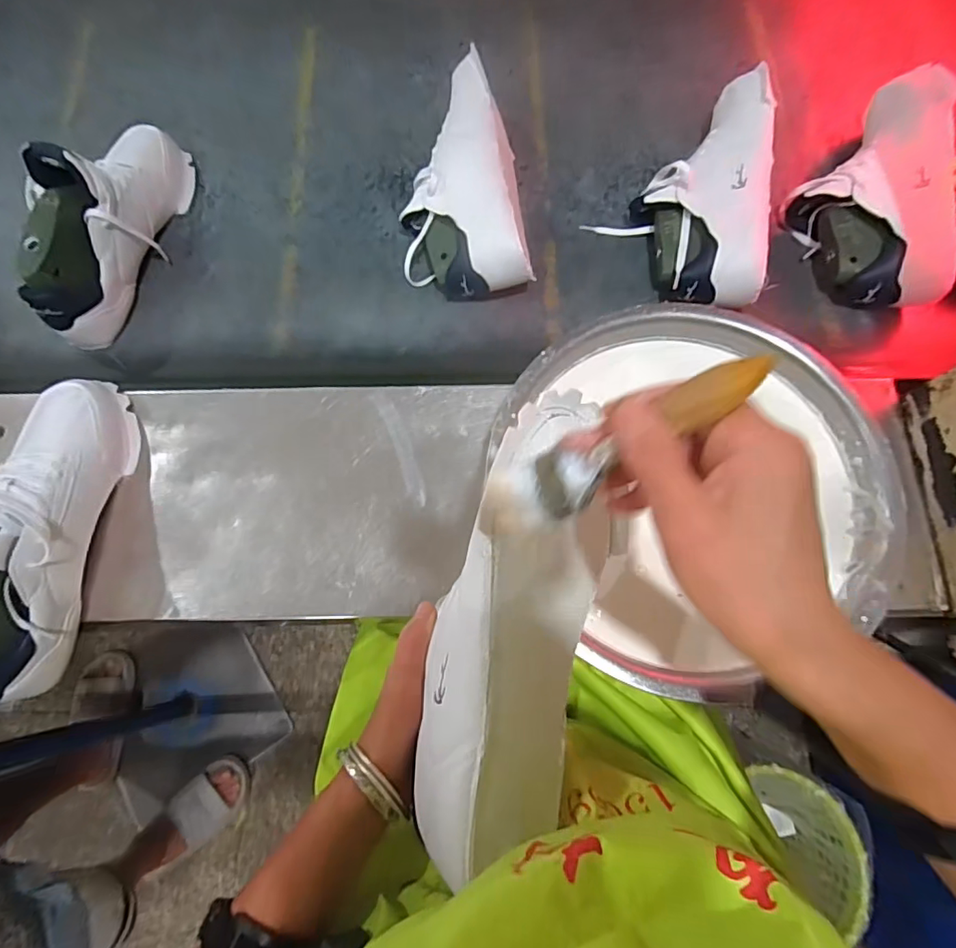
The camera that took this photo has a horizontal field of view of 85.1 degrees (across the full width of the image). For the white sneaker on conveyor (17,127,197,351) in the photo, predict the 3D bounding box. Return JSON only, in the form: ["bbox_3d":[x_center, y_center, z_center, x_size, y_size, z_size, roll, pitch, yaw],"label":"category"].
[{"bbox_3d":[-0.431,-0.300,0.591,0.091,0.125,0.291,15,74,4],"label":"white sneaker on conveyor"}]

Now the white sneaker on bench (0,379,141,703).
[{"bbox_3d":[-0.404,0.038,0.467,0.087,0.142,0.298,1,61,0],"label":"white sneaker on bench"}]

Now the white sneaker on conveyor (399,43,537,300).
[{"bbox_3d":[-0.021,-0.338,0.611,0.143,0.103,0.277,-5,74,-2],"label":"white sneaker on conveyor"}]

